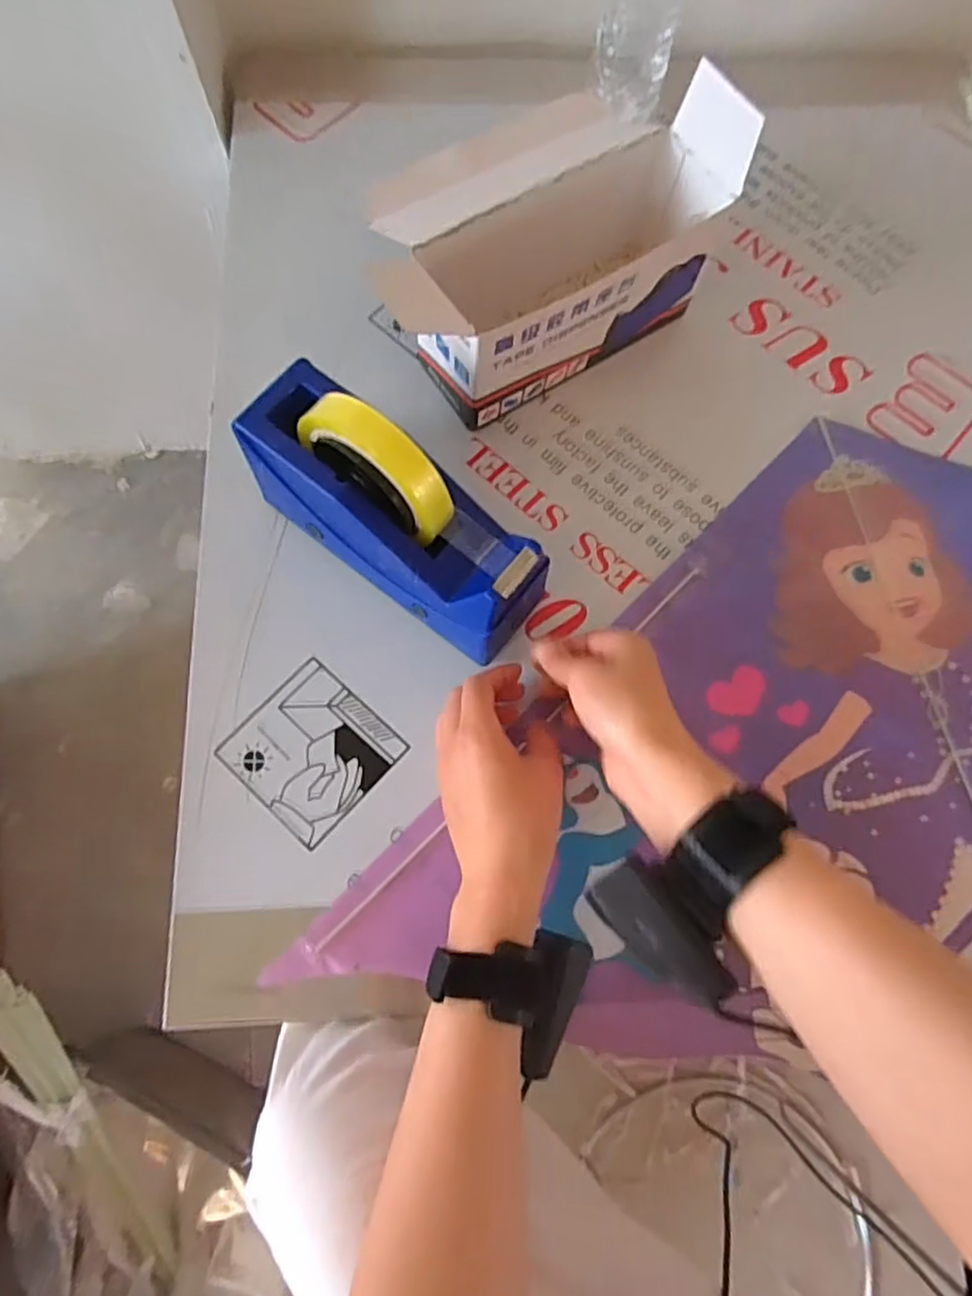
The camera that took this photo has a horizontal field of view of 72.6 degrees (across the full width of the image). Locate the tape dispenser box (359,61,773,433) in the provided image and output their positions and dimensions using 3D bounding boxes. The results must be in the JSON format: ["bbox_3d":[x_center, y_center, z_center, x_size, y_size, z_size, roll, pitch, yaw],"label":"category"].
[{"bbox_3d":[0.038,-0.296,0.477,0.218,0.135,0.164,-34,77,-11],"label":"tape dispenser box"}]

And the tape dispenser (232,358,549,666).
[{"bbox_3d":[-0.057,-0.082,0.418,0.198,0.128,0.073,37,76,9],"label":"tape dispenser"}]

